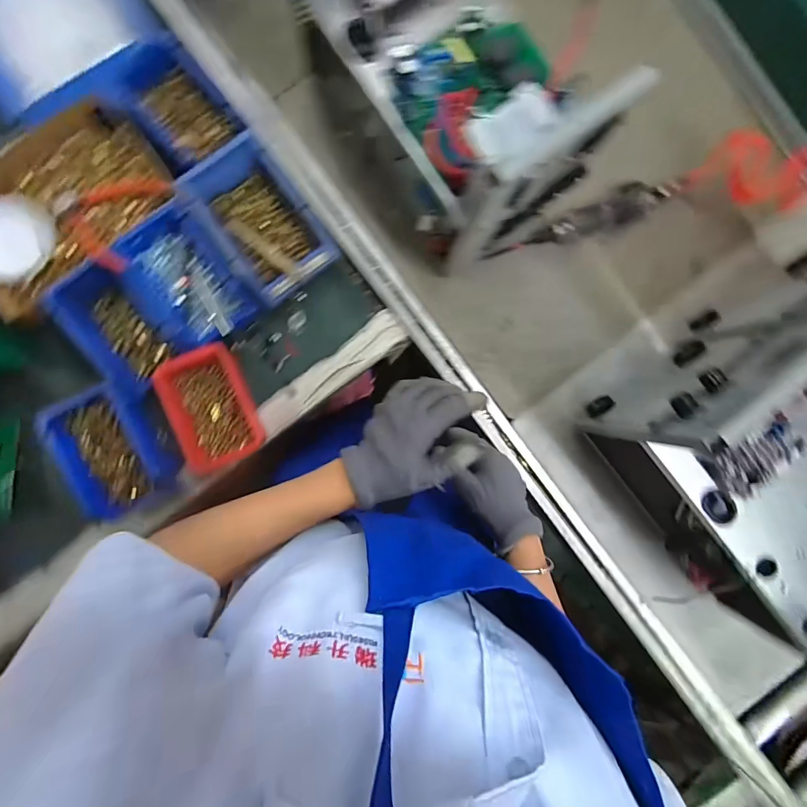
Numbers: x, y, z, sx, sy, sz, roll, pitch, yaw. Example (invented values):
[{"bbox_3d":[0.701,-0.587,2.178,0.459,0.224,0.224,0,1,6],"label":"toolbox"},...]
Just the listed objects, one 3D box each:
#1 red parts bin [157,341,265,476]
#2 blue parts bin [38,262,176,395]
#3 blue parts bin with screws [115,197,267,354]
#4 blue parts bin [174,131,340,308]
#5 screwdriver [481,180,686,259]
[{"bbox_3d":[-0.262,0.008,0.570,0.102,0.050,0.156,-20,91,-1],"label":"red parts bin"},{"bbox_3d":[-0.375,-0.101,0.543,0.082,0.062,0.158,-36,91,-1],"label":"blue parts bin"},{"bbox_3d":[-0.286,-0.156,0.558,0.136,0.072,0.169,-33,91,-1],"label":"blue parts bin with screws"},{"bbox_3d":[-0.189,-0.240,0.556,0.130,0.068,0.187,-35,91,-1],"label":"blue parts bin"},{"bbox_3d":[0.271,-0.273,0.619,0.314,0.036,0.055,-19,91,-1],"label":"screwdriver"}]

